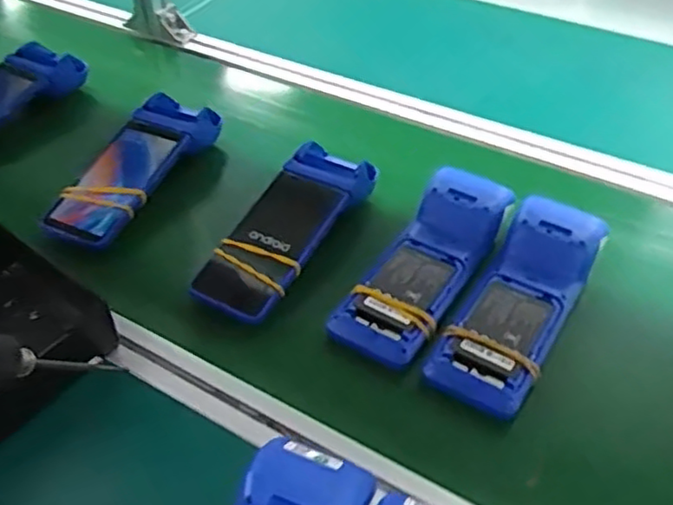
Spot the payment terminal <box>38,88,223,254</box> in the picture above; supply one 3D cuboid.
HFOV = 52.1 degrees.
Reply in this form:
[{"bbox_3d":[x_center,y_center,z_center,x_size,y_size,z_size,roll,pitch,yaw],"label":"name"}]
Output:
[{"bbox_3d":[-0.212,-0.094,0.724,0.082,0.044,0.221,19,48,20],"label":"payment terminal"}]

